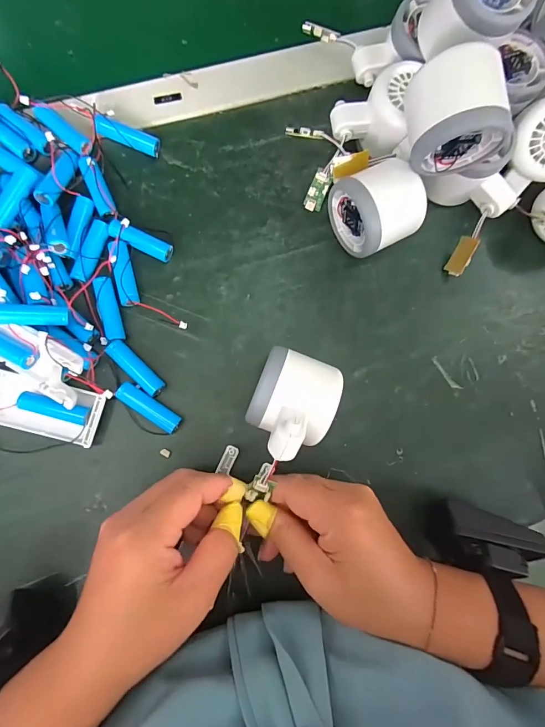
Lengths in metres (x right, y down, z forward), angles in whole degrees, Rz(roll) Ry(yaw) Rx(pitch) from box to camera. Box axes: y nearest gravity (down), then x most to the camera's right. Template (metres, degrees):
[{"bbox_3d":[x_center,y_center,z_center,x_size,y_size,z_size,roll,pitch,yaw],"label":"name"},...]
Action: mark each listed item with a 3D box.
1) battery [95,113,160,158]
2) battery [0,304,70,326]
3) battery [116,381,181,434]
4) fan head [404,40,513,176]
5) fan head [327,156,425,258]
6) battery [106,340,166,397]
[{"bbox_3d":[-0.117,-0.181,0.302,0.049,0.012,0.016,14,81,-21],"label":"battery"},{"bbox_3d":[-0.170,-0.034,0.263,0.049,0.014,0.014,-2,81,-29],"label":"battery"},{"bbox_3d":[-0.092,0.033,0.282,0.050,0.016,0.014,34,81,1],"label":"battery"},{"bbox_3d":[0.121,-0.164,0.250,0.062,0.052,0.052,-5,82,-4],"label":"fan head"},{"bbox_3d":[0.081,-0.119,0.292,0.054,0.061,0.058,-26,84,-7],"label":"fan head"},{"bbox_3d":[-0.104,0.004,0.287,0.051,0.013,0.015,44,82,3],"label":"battery"}]

